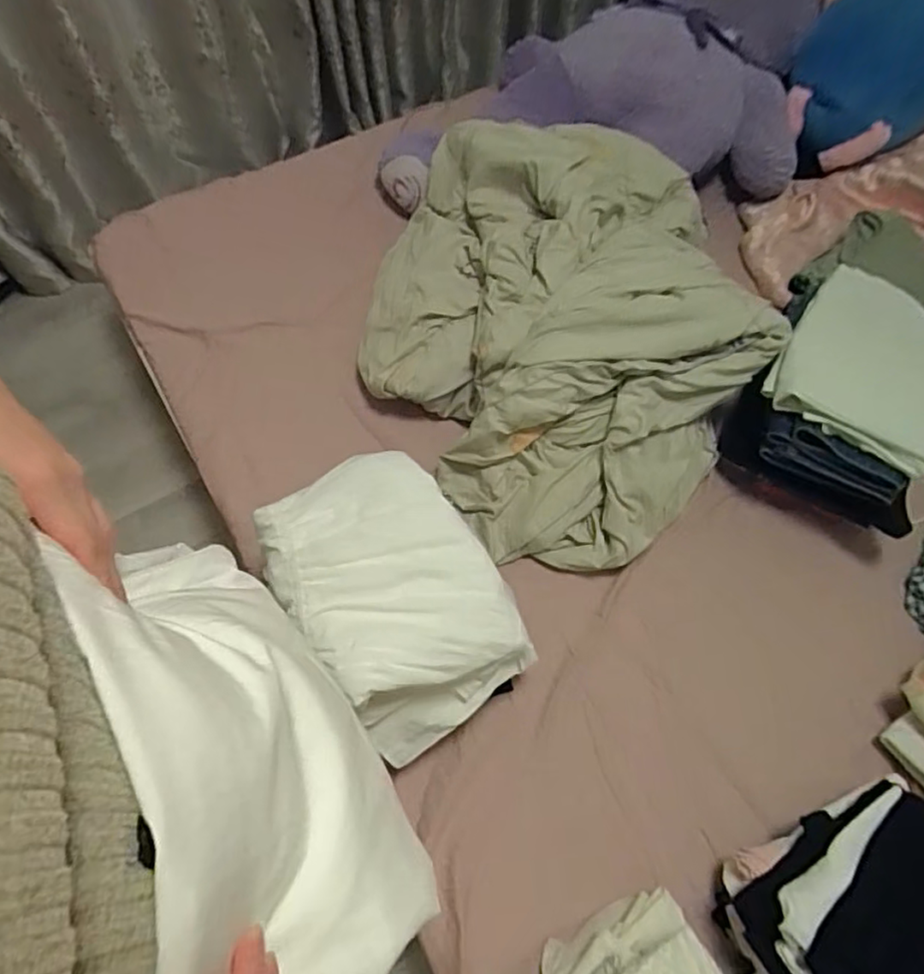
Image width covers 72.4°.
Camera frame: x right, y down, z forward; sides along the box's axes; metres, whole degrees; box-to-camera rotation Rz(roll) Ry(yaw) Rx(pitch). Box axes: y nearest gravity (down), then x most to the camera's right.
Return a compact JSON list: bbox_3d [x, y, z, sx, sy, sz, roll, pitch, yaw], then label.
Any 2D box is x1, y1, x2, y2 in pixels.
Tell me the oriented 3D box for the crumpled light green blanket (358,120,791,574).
[{"bbox_3d":[0.148,-0.275,1.060,0.609,0.247,0.791,-9,65,-5],"label":"crumpled light green blanket"}]

